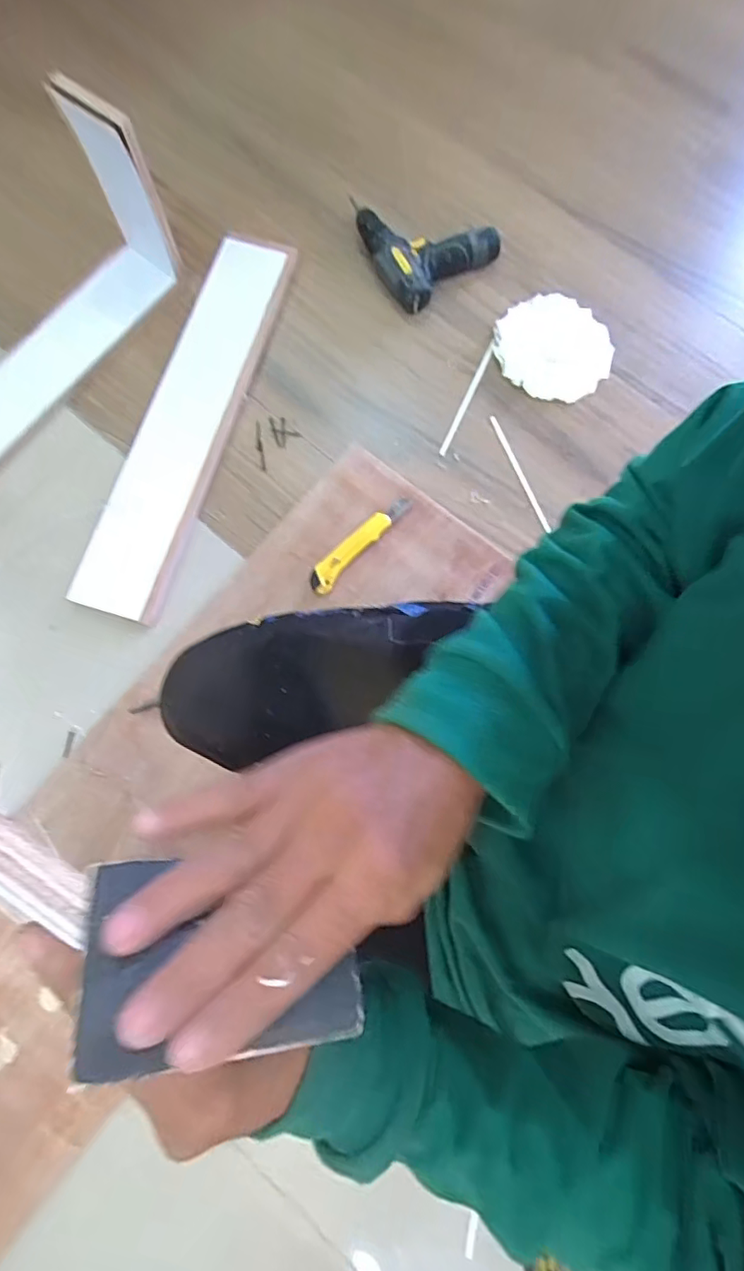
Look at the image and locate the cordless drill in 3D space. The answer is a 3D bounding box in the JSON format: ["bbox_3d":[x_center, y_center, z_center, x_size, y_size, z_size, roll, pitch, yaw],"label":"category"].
[{"bbox_3d":[0.074,-0.571,0.863,0.225,0.051,0.144,9,78,1],"label":"cordless drill"}]

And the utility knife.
[{"bbox_3d":[-0.017,-0.131,0.781,0.034,0.017,0.181,42,80,7],"label":"utility knife"}]

